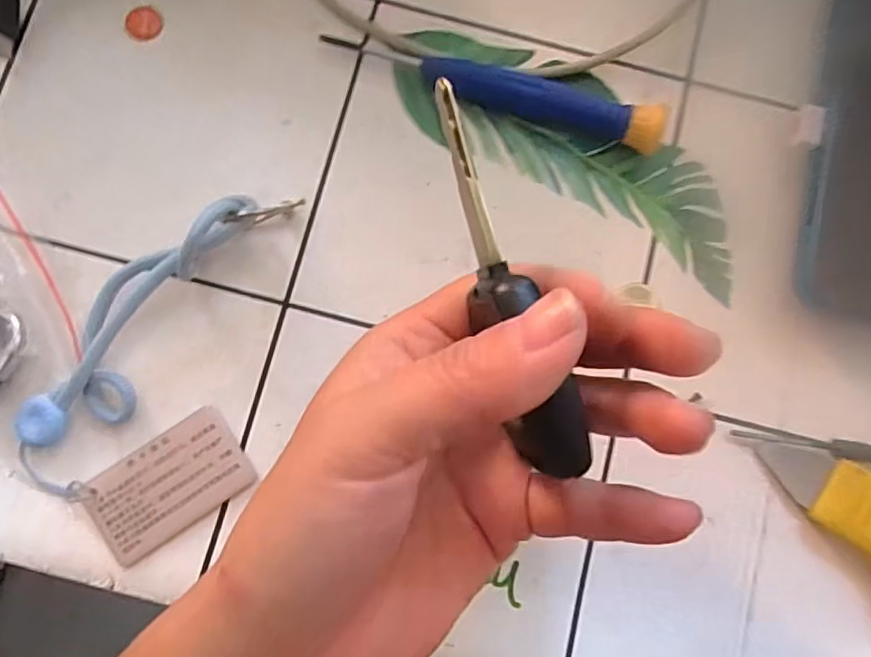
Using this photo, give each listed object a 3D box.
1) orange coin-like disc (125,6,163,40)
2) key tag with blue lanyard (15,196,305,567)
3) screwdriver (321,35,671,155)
[{"bbox_3d":[-0.108,-0.112,0.219,0.013,0.004,0.013,1,81,-8],"label":"orange coin-like disc"},{"bbox_3d":[-0.079,0.011,0.190,0.068,0.025,0.120,36,83,3],"label":"key tag with blue lanyard"},{"bbox_3d":[0.021,-0.087,0.212,0.122,0.015,0.014,18,83,0],"label":"screwdriver"}]

